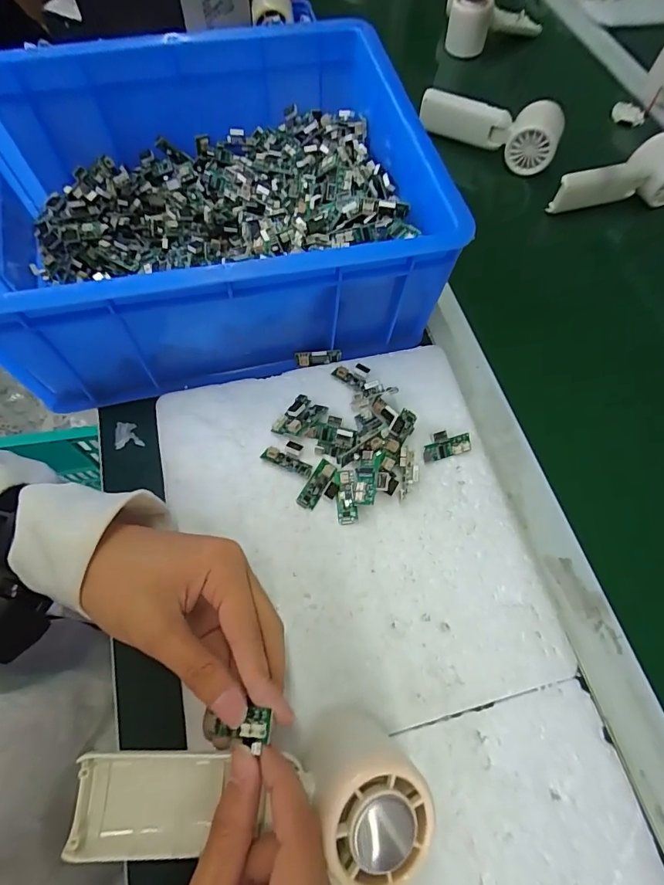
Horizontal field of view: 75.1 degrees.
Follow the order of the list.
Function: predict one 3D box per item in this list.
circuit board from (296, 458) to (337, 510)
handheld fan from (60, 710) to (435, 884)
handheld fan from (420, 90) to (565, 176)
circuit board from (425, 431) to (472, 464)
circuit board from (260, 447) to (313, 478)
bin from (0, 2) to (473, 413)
[{"bbox_3d":[-0.010,0.031,0.322,0.014,0.005,0.038,27,67,10],"label":"circuit board"},{"bbox_3d":[-0.038,0.183,0.220,0.166,0.061,0.060,-1,65,-3],"label":"handheld fan"},{"bbox_3d":[0.186,-0.371,0.511,0.170,0.048,0.048,17,65,6],"label":"handheld fan"},{"bbox_3d":[0.089,0.001,0.339,0.039,0.010,0.020,-15,66,-9],"label":"circuit board"},{"bbox_3d":[-0.034,0.014,0.328,0.039,0.004,0.011,22,66,8],"label":"circuit board"},{"bbox_3d":[-0.096,-0.190,0.359,0.330,0.130,0.253,-12,66,-8],"label":"bin"}]

